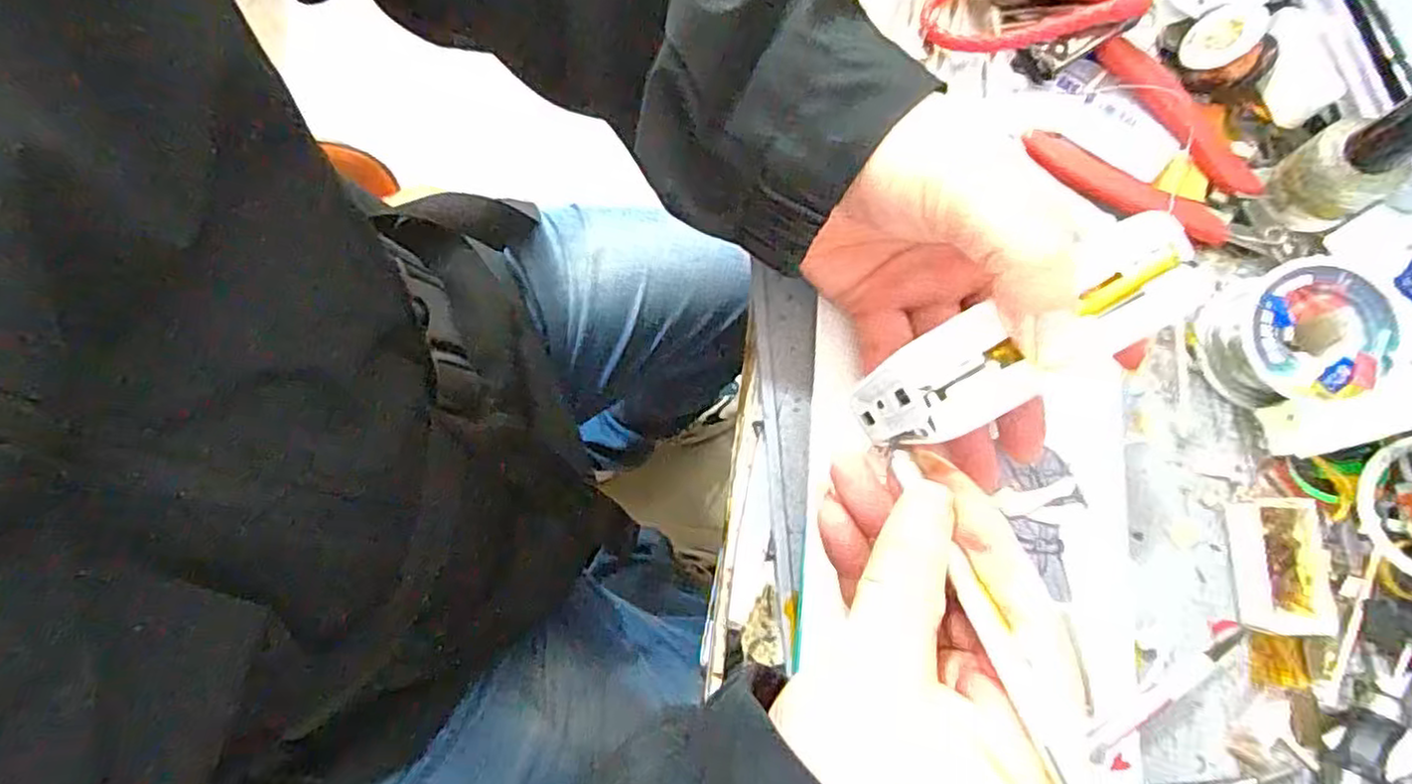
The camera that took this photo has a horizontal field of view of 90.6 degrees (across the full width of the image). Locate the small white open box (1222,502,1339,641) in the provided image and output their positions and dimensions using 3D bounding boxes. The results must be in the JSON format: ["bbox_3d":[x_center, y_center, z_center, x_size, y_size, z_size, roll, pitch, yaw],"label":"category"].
[{"bbox_3d":[0.216,0.066,0.264,0.030,0.014,0.048,1,80,0],"label":"small white open box"}]

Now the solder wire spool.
[{"bbox_3d":[0.223,-0.021,0.269,0.048,0.036,0.050,0,80,0],"label":"solder wire spool"}]

